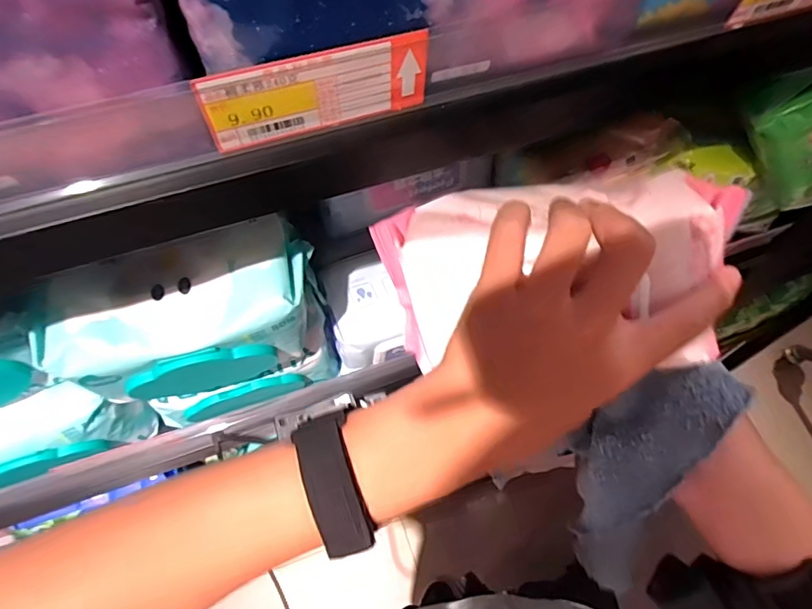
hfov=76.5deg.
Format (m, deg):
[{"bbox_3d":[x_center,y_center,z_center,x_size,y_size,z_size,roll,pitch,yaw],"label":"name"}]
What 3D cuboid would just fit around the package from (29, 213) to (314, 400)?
[{"bbox_3d":[-0.143,0.018,0.357,0.162,0.107,0.072,-19,62,-11],"label":"package"}]

